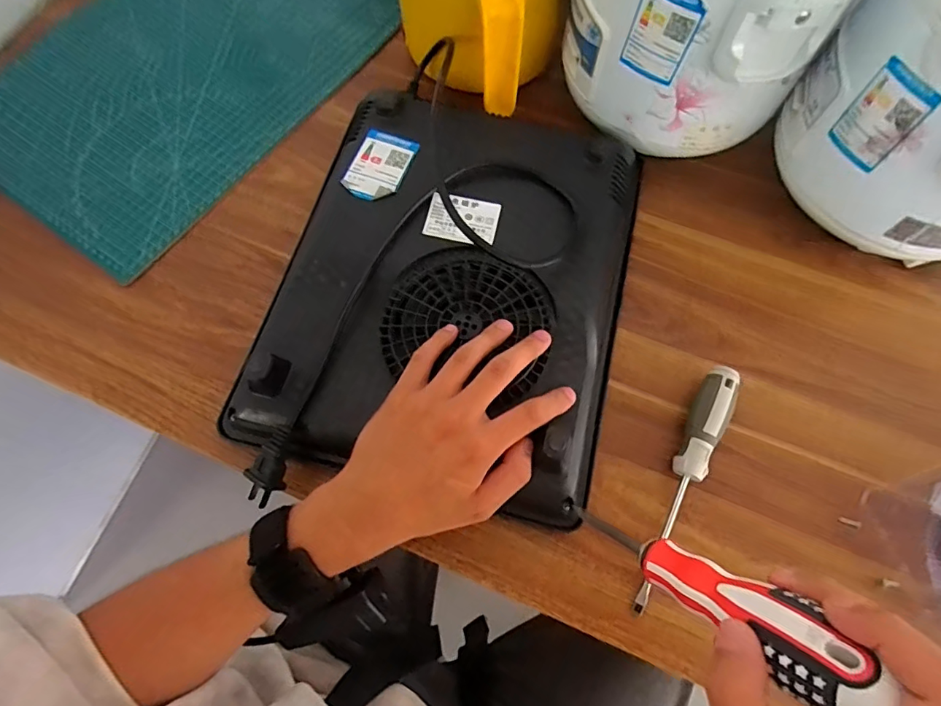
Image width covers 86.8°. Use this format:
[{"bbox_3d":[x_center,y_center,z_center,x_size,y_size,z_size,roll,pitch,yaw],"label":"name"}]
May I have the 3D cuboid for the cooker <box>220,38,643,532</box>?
[{"bbox_3d":[-0.009,-0.063,0.392,0.268,0.048,0.369,18,71,6],"label":"cooker"}]

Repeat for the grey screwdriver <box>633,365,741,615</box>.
[{"bbox_3d":[0.156,0.094,0.360,0.024,0.030,0.184,24,72,8],"label":"grey screwdriver"}]

